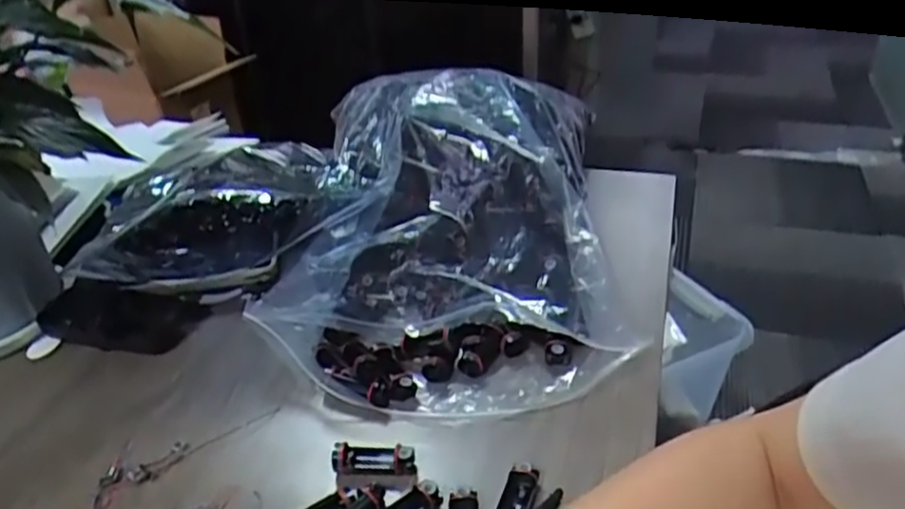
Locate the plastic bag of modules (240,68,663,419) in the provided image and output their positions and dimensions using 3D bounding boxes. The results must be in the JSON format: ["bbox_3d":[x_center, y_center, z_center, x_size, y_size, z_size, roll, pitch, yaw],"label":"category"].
[{"bbox_3d":[-0.002,-0.041,0.579,0.274,0.135,0.358,-3,33,0],"label":"plastic bag of modules"}]

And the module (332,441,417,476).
[{"bbox_3d":[-0.047,0.124,0.423,0.049,0.019,0.016,0,33,5],"label":"module"}]

